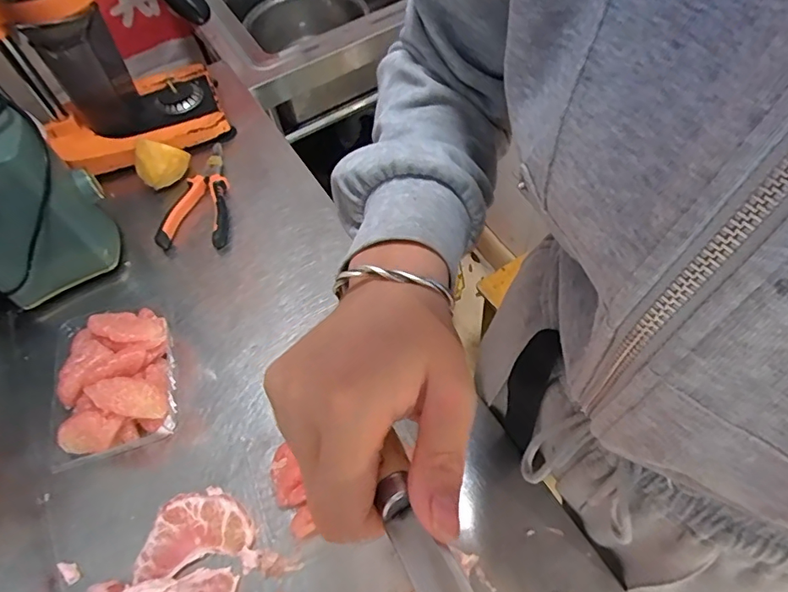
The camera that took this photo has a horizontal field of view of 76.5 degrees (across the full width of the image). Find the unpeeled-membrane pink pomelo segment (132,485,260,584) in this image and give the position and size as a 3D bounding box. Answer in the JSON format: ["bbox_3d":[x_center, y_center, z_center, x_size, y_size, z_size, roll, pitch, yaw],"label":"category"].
[{"bbox_3d":[-0.177,0.213,0.455,0.099,0.034,0.072,-6,58,1],"label":"unpeeled-membrane pink pomelo segment"}]

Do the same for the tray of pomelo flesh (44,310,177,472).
[{"bbox_3d":[-0.293,0.087,0.527,0.114,0.069,0.162,-16,58,-5],"label":"tray of pomelo flesh"}]

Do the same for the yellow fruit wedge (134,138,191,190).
[{"bbox_3d":[-0.338,-0.191,0.719,0.070,0.049,0.054,12,60,12],"label":"yellow fruit wedge"}]

